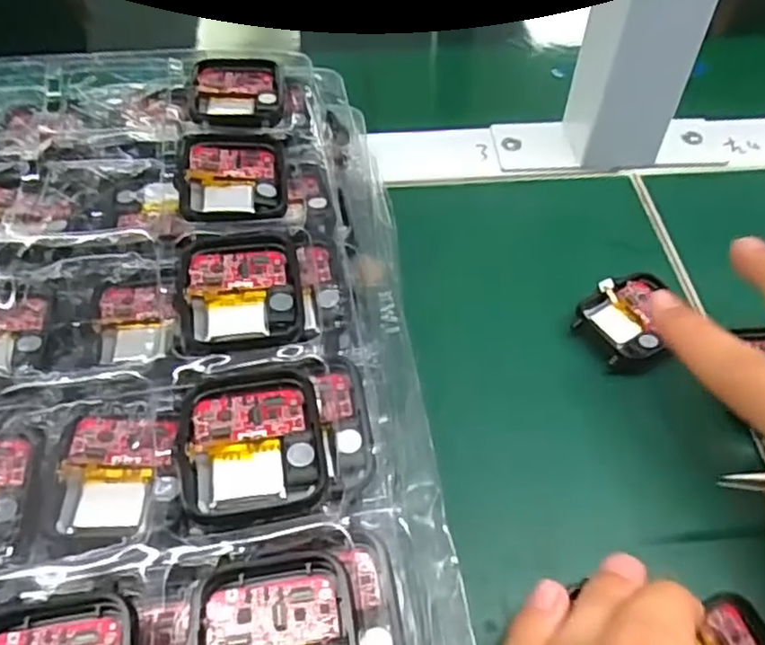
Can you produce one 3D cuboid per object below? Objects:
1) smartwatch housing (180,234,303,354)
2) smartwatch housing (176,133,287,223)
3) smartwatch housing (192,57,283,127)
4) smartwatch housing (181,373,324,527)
[{"bbox_3d":[-0.045,-0.010,0.222,0.036,0.006,0.047,-6,51,-6],"label":"smartwatch housing"},{"bbox_3d":[-0.055,-0.054,0.254,0.038,0.007,0.044,-5,51,-5],"label":"smartwatch housing"},{"bbox_3d":[-0.060,-0.095,0.287,0.036,0.004,0.044,-4,51,-4],"label":"smartwatch housing"},{"bbox_3d":[-0.035,0.032,0.189,0.037,0.006,0.043,-7,52,-7],"label":"smartwatch housing"}]

